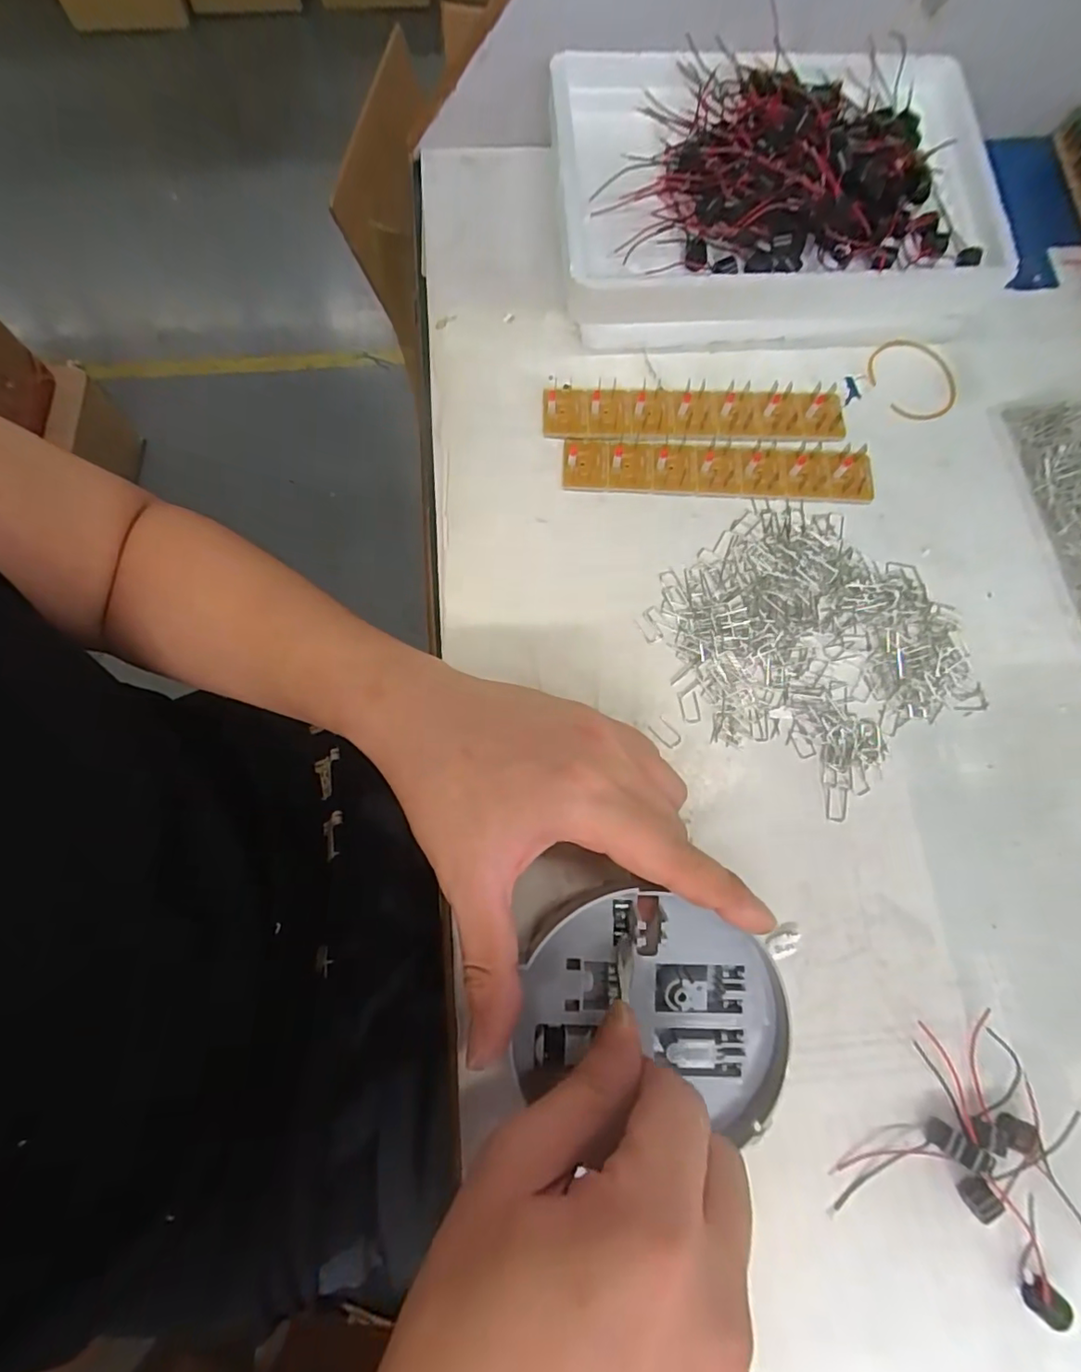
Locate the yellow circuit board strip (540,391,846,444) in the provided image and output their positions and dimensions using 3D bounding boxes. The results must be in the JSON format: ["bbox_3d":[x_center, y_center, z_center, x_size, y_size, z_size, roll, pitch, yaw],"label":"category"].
[{"bbox_3d":[0.085,-0.150,0.318,0.166,0.008,0.029,1,74,-1],"label":"yellow circuit board strip"}]

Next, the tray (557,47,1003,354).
[{"bbox_3d":[0.130,-0.282,0.325,0.239,0.064,0.161,-4,74,-2],"label":"tray"}]

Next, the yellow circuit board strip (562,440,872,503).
[{"bbox_3d":[0.095,-0.118,0.310,0.163,0.008,0.029,2,74,-1],"label":"yellow circuit board strip"}]

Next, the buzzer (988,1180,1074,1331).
[{"bbox_3d":[0.187,0.215,0.218,0.015,0.010,0.047,-10,74,-4],"label":"buzzer"}]

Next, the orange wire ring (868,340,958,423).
[{"bbox_3d":[0.215,-0.180,0.334,0.048,0.005,0.057,-7,72,1],"label":"orange wire ring"}]

